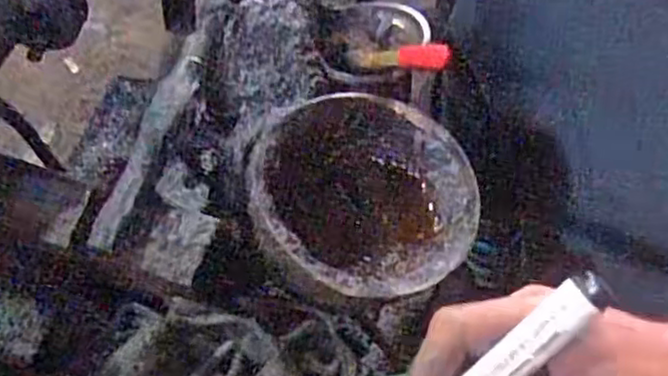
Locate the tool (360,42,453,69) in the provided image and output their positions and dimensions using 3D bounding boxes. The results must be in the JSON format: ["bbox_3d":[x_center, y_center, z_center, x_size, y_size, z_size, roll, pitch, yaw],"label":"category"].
[{"bbox_3d":[0.034,-0.069,0.369,0.011,0.114,0.011,-3,100,-16],"label":"tool"}]

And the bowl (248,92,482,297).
[{"bbox_3d":[0.017,0.006,0.394,0.127,0.041,0.127,8,63,-15],"label":"bowl"}]

